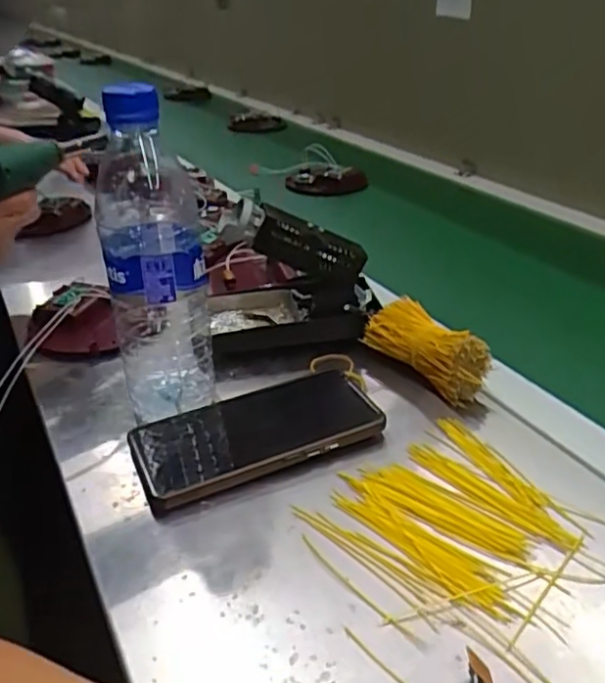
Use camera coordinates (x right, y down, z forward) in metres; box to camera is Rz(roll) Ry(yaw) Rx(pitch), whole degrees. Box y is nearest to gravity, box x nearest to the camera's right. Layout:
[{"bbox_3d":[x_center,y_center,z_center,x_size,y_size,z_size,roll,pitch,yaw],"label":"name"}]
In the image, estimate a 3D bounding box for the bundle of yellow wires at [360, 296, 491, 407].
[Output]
[{"bbox_3d":[0.094,0.004,0.492,0.033,0.050,0.098,-23,37,-33],"label":"bundle of yellow wires"}]

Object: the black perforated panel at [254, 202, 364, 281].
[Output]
[{"bbox_3d":[0.004,-0.075,0.526,0.093,0.038,0.030,20,24,-22],"label":"black perforated panel"}]

